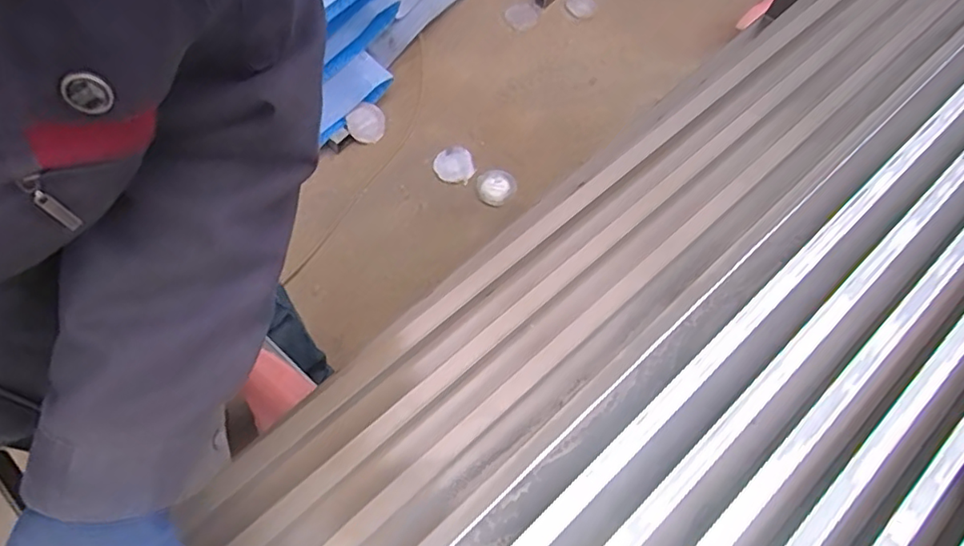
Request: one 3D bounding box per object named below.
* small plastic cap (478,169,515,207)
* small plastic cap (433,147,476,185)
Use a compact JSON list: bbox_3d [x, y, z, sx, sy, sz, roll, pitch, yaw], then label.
[{"bbox_3d":[0.039,-0.237,1.576,0.105,0.014,0.112,1,65,-3],"label":"small plastic cap"},{"bbox_3d":[-0.078,-0.303,1.609,0.114,0.022,0.113,5,65,-1],"label":"small plastic cap"}]

